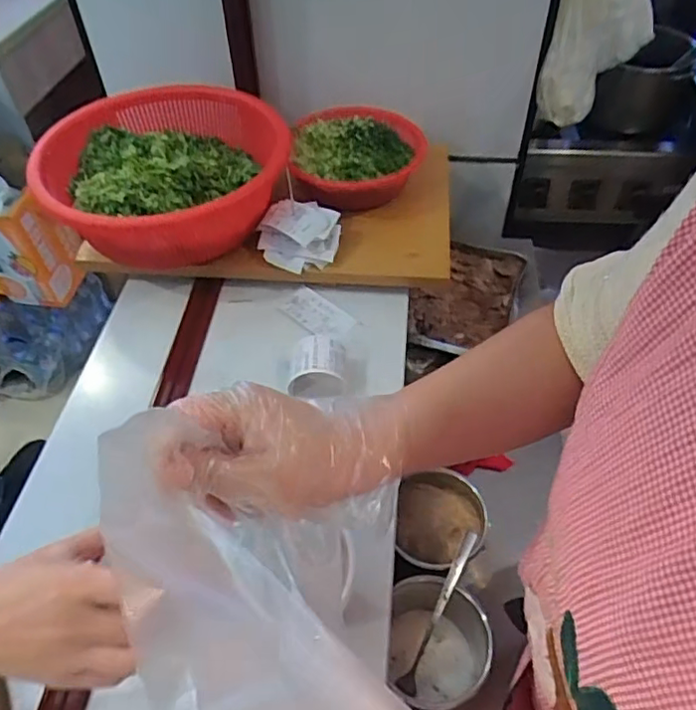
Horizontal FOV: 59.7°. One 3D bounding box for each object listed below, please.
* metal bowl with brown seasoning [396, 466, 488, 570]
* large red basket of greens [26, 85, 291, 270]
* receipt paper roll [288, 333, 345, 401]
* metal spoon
[{"bbox_3d":[0.102,0.186,0.661,0.096,0.050,0.105,4,50,4],"label":"metal bowl with brown seasoning"},{"bbox_3d":[-0.229,-0.221,0.784,0.295,0.131,0.244,-4,50,-2],"label":"large red basket of greens"},{"bbox_3d":[-0.035,0.015,0.711,0.062,0.062,0.053,-1,50,0],"label":"receipt paper roll"},{"bbox_3d":[0.090,0.257,0.605,0.017,0.025,0.170,24,91,20],"label":"metal spoon"}]

